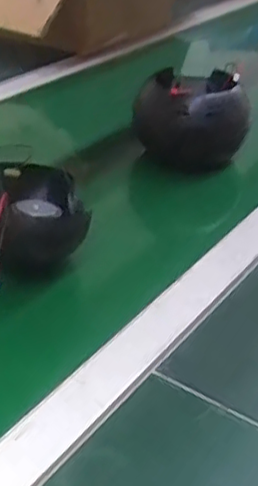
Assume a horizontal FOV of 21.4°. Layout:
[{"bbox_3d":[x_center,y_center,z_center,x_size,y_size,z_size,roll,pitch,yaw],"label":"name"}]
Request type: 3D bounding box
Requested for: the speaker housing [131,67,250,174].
[{"bbox_3d":[0.073,-0.152,0.805,0.131,0.091,0.123,5,33,3],"label":"speaker housing"}]

